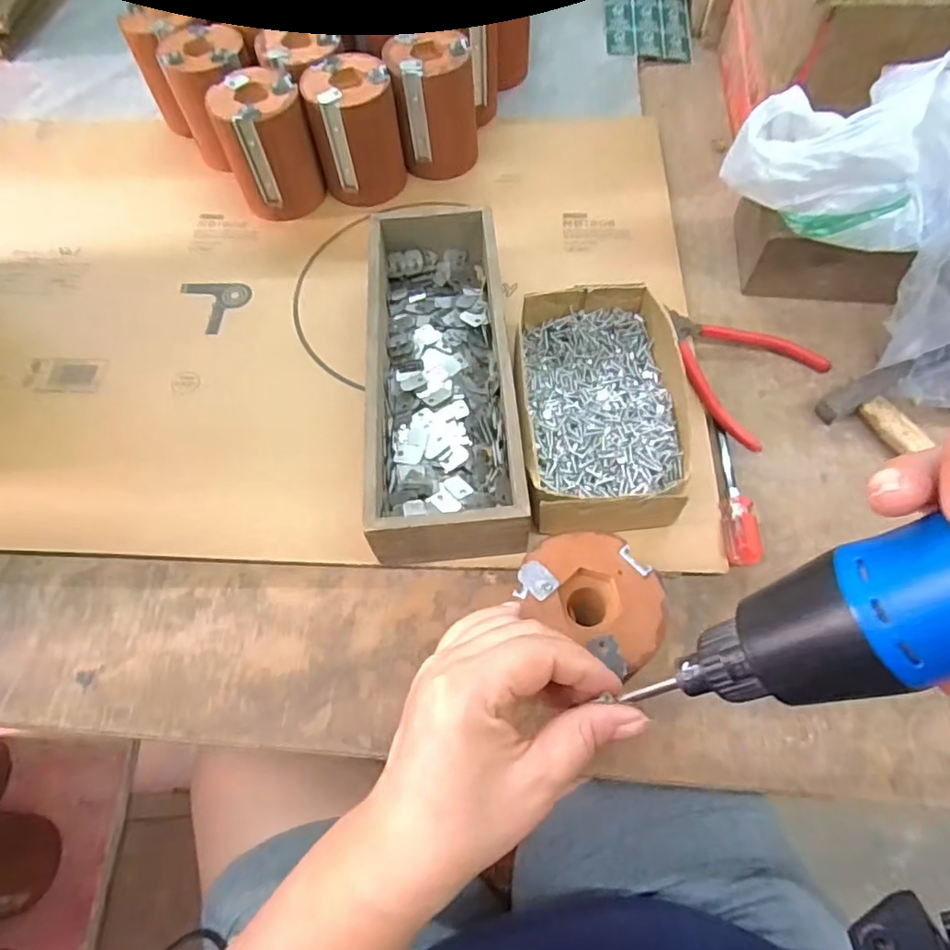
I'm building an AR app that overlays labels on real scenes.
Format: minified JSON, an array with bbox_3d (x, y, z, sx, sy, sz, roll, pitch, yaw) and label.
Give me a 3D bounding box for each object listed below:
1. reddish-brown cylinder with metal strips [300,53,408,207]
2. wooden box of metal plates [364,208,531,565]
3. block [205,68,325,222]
[{"bbox_3d":[-0.110,-0.321,0.560,0.076,0.101,0.073,-8,62,-2],"label":"reddish-brown cylinder with metal strips"},{"bbox_3d":[-0.025,-0.077,0.448,0.099,0.069,0.296,-5,62,0],"label":"wooden box of metal plates"},{"bbox_3d":[-0.188,-0.302,0.549,0.077,0.099,0.073,-14,63,-5],"label":"block"}]

